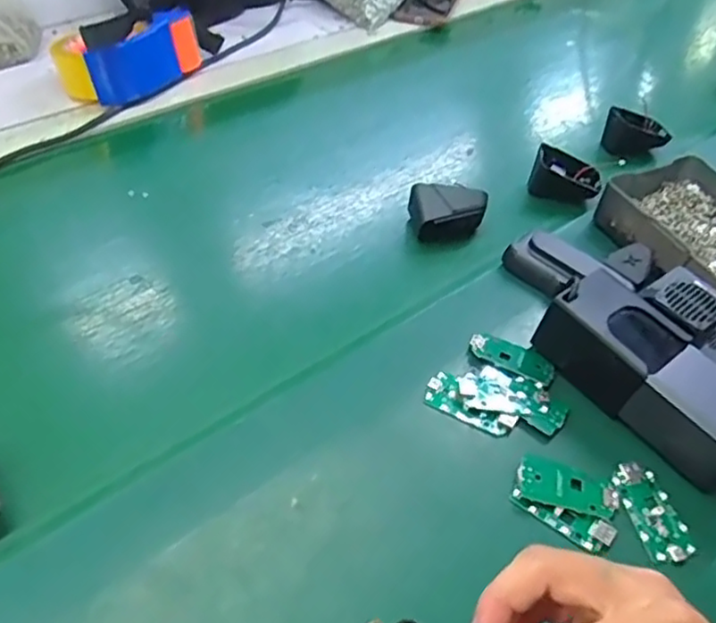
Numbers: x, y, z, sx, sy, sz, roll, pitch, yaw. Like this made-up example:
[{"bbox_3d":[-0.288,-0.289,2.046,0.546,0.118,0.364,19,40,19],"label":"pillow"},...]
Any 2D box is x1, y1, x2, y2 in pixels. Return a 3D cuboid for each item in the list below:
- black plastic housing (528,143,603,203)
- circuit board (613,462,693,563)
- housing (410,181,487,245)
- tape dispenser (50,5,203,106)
[{"bbox_3d":[0.207,-0.134,0.642,0.069,0.037,0.047,13,46,8],"label":"black plastic housing"},{"bbox_3d":[0.186,0.126,0.410,0.032,0.006,0.063,-11,47,-14],"label":"circuit board"},{"bbox_3d":[0.078,-0.085,0.578,0.065,0.046,0.039,10,46,5],"label":"housing"},{"bbox_3d":[-0.255,-0.287,0.730,0.154,0.070,0.074,-29,54,-28],"label":"tape dispenser"}]

